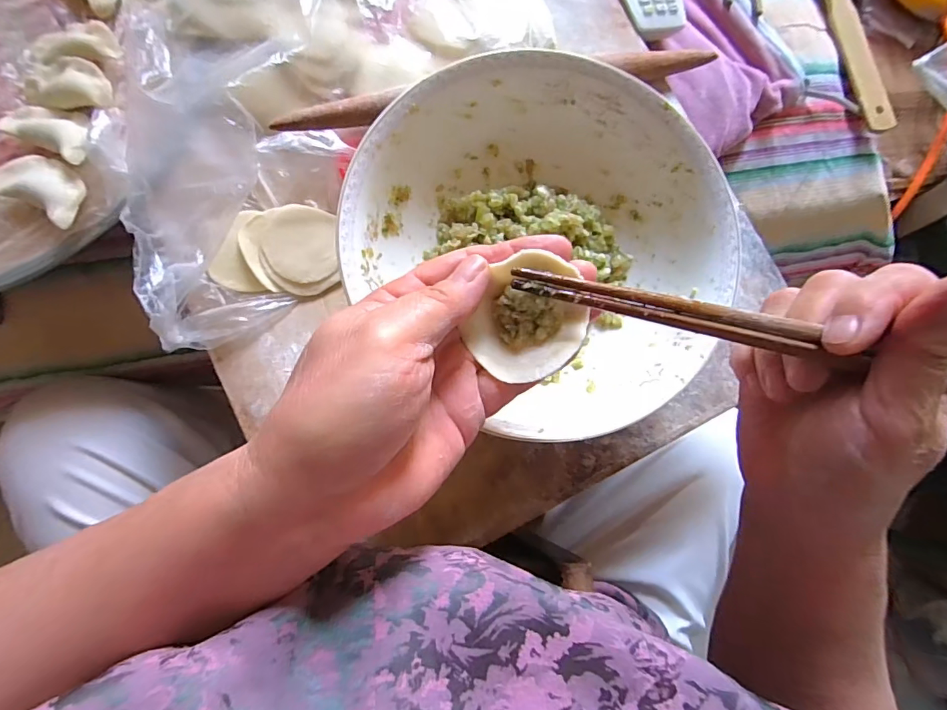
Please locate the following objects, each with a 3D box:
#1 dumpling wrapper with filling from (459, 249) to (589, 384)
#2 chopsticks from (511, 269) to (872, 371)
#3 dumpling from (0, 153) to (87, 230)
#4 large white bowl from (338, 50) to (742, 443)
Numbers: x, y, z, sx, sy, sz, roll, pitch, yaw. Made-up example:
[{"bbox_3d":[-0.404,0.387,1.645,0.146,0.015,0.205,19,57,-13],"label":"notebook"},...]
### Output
[{"bbox_3d":[0.024,-0.014,0.195,0.045,0.022,0.049,24,83,-3],"label":"dumpling wrapper with filling"},{"bbox_3d":[0.130,-0.006,0.181,0.231,0.008,0.013,13,84,3],"label":"chopsticks"},{"bbox_3d":[-0.266,-0.104,0.284,0.055,0.016,0.035,27,83,-3],"label":"dumpling"},{"bbox_3d":[0.043,-0.072,0.281,0.211,0.075,0.204,0,85,-6],"label":"large white bowl"}]

